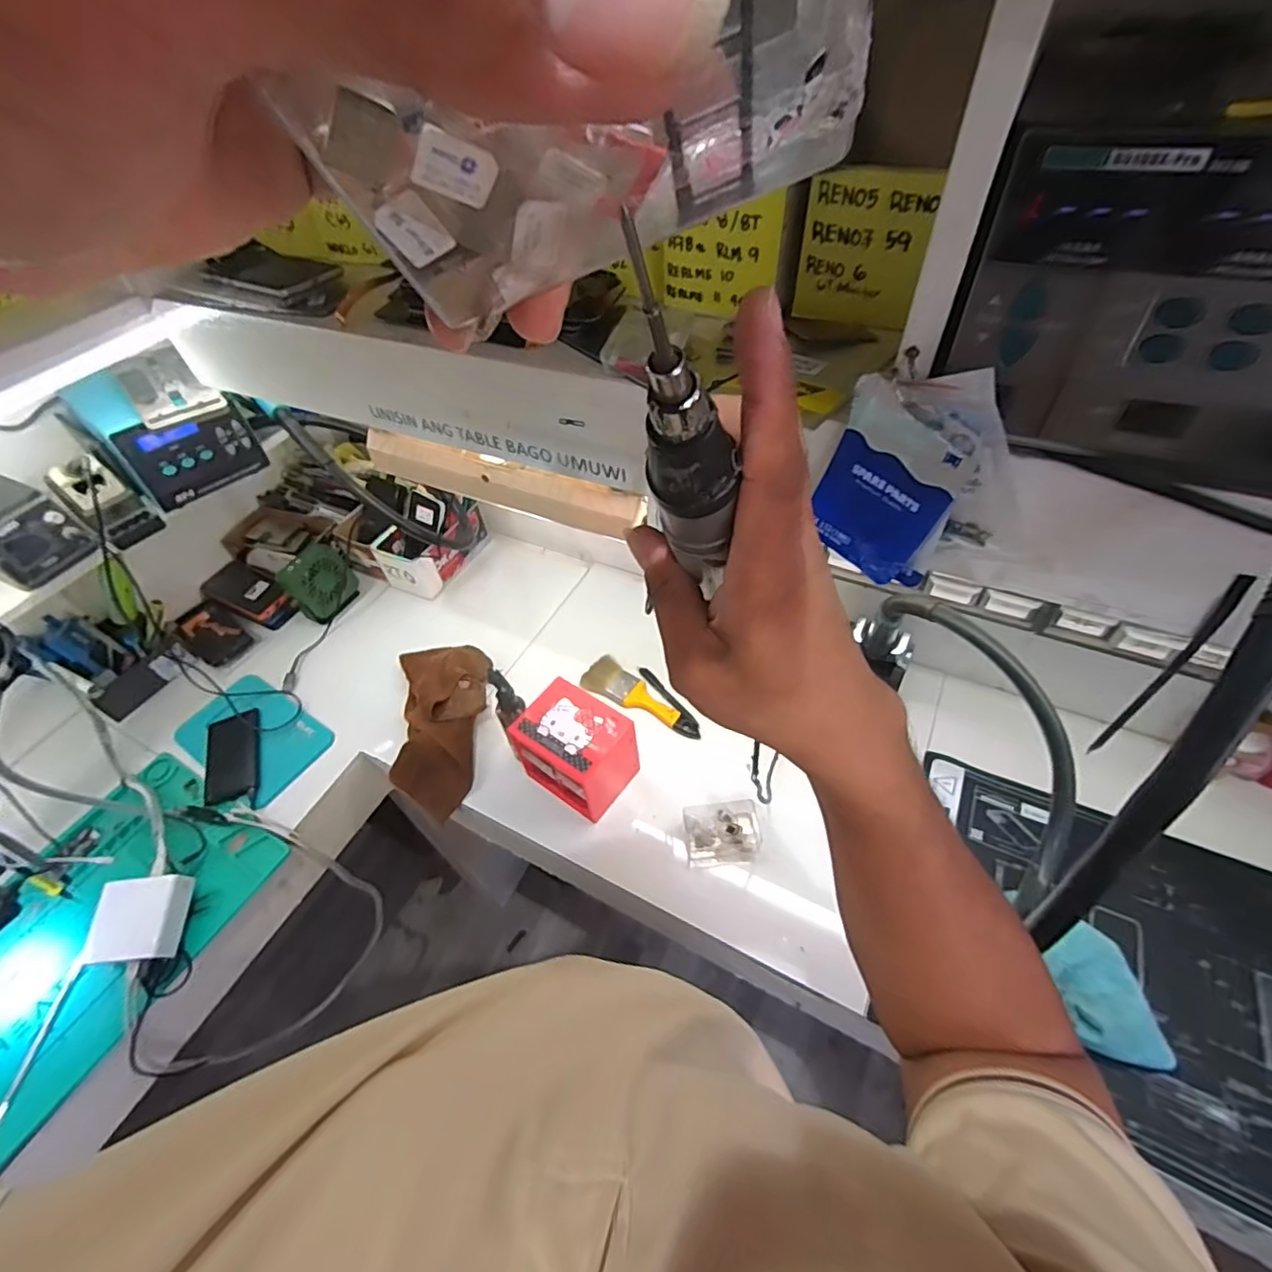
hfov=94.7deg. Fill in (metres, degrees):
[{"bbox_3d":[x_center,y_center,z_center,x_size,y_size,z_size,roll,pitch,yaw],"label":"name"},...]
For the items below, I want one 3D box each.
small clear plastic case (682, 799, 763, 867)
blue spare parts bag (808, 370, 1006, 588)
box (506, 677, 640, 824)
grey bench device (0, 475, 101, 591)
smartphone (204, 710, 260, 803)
[{"bbox_3d":[0.110,0.250,0.745,0.097,0.038,0.071,-5,50,1],"label":"small clear plastic case"},{"bbox_3d":[0.158,-0.089,0.339,0.095,0.124,0.024,22,56,22],"label":"blue spare parts bag"},{"bbox_3d":[-0.078,0.151,0.762,0.128,0.123,0.105,28,58,25],"label":"box"},{"bbox_3d":[-0.753,-0.128,0.702,0.144,0.074,0.100,18,54,19],"label":"grey bench device"},{"bbox_3d":[-0.580,0.173,0.841,0.068,0.016,0.144,-20,51,-11],"label":"smartphone"}]

